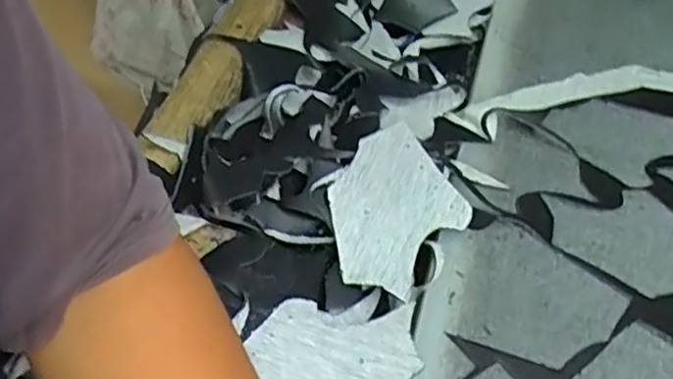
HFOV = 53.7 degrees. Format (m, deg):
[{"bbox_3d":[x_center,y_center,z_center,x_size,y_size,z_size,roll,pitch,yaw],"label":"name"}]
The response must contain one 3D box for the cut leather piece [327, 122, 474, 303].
[{"bbox_3d":[0.041,0.015,0.491,0.094,0.012,0.118,34,72,19],"label":"cut leather piece"}]

